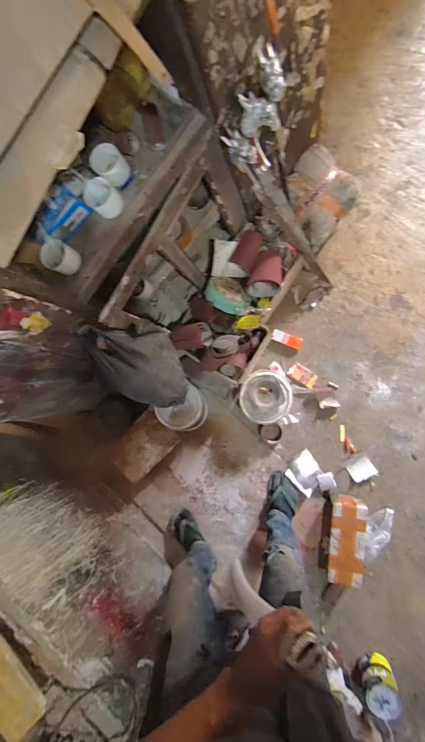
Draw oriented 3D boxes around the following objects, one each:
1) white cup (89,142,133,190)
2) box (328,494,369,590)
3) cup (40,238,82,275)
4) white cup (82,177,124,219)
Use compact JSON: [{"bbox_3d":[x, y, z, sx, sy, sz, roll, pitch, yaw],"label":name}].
[{"bbox_3d":[-0.214,-0.440,0.704,0.073,0.069,0.064,45,98,10],"label":"white cup"},{"bbox_3d":[0.483,0.614,1.167,0.124,0.107,0.317,4,90,13],"label":"box"},{"bbox_3d":[-0.338,-0.252,0.722,0.058,0.059,0.063,0,89,13],"label":"cup"},{"bbox_3d":[-0.242,-0.381,0.718,0.069,0.053,0.069,0,89,13],"label":"white cup"}]

